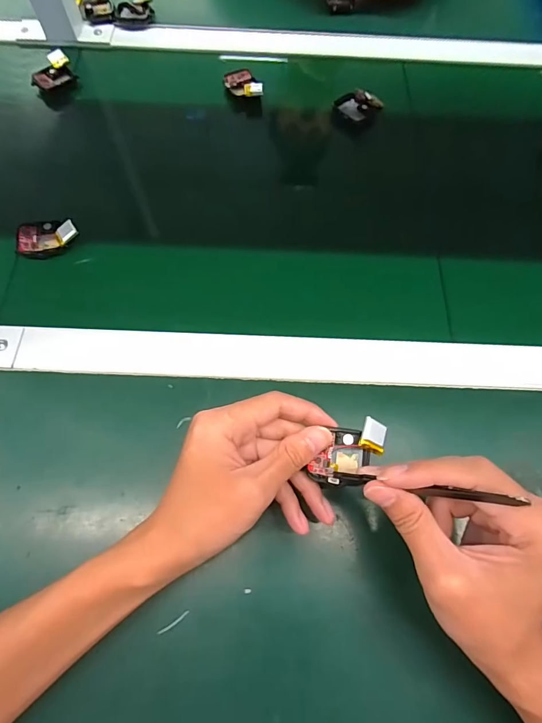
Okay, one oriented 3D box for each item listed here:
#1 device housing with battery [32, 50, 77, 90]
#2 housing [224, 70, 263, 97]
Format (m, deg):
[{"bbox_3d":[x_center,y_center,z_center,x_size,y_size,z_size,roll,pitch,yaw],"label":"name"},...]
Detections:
[{"bbox_3d":[-0.260,-0.341,0.475,0.050,0.023,0.041,-34,73,-14],"label":"device housing with battery"},{"bbox_3d":[-0.033,-0.329,0.471,0.036,0.008,0.048,-26,71,-11],"label":"housing"}]

